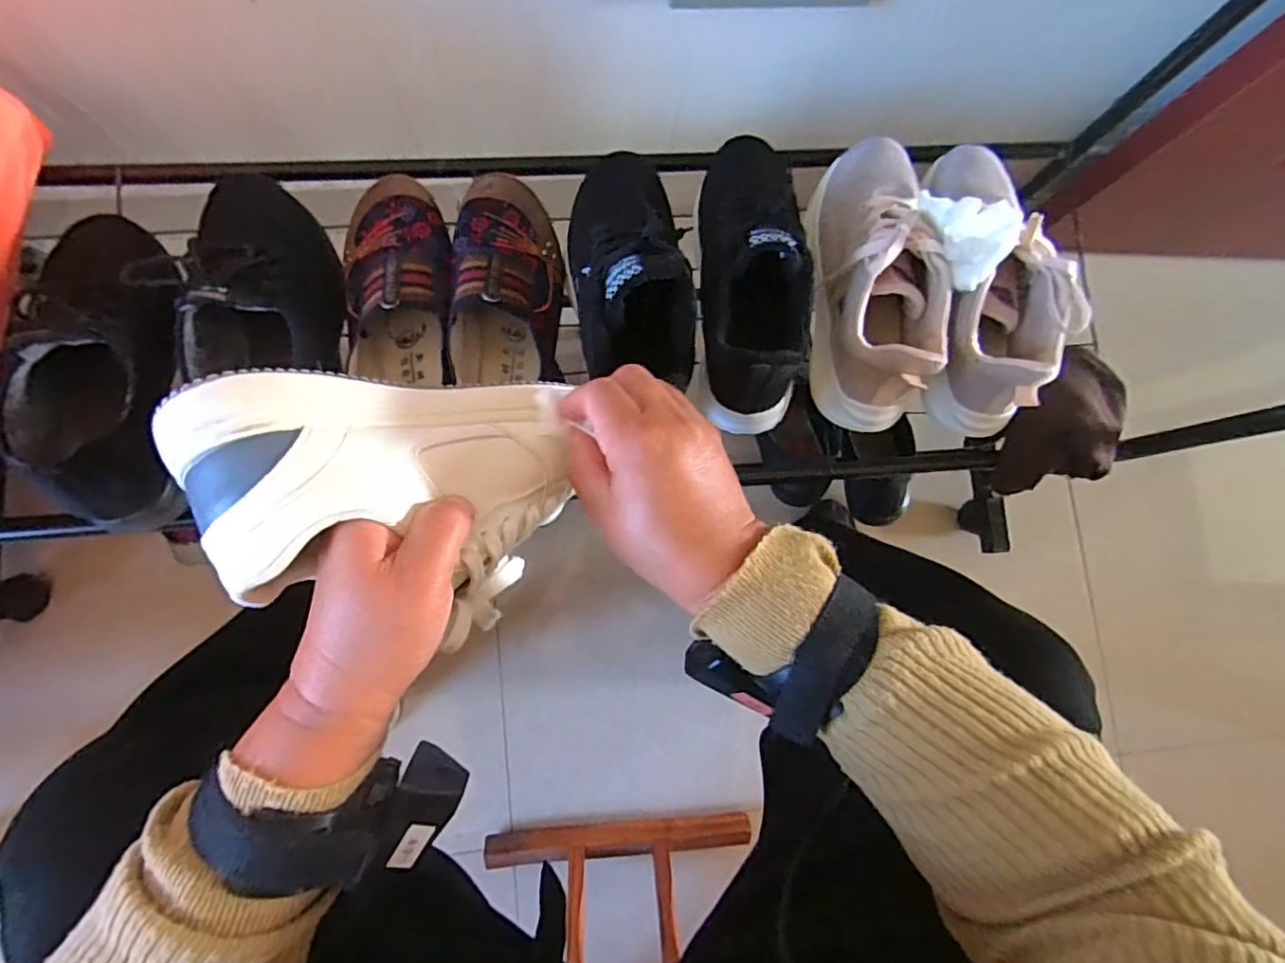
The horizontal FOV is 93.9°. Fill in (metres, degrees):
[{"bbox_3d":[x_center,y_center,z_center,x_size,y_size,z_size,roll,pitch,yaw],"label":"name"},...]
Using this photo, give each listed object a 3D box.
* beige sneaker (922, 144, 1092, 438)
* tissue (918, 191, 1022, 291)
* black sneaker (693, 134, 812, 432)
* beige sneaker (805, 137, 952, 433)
[{"bbox_3d":[0.291,-0.168,0.487,0.096,0.089,0.238,7,83,-4],"label":"beige sneaker"},{"bbox_3d":[0.244,-0.187,0.443,0.039,0.042,0.079,-8,84,-6],"label":"tissue"},{"bbox_3d":[0.082,-0.164,0.458,0.073,0.105,0.236,-2,83,-5],"label":"black sneaker"},{"bbox_3d":[0.190,-0.168,0.482,0.080,0.091,0.241,-1,83,-5],"label":"beige sneaker"}]

